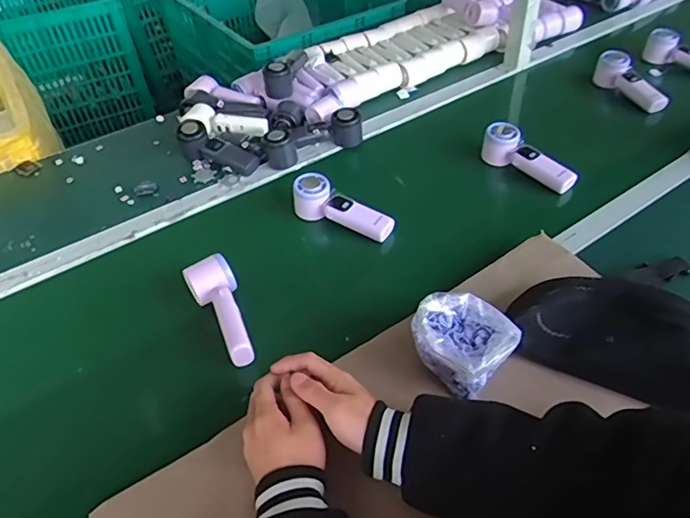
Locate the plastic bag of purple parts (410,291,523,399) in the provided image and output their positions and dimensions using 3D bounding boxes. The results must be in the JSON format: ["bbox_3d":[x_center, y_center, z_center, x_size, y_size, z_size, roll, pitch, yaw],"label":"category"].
[{"bbox_3d":[0.135,0.095,0.601,0.102,0.079,0.091,32,55,31],"label":"plastic bag of purple parts"}]

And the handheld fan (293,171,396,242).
[{"bbox_3d":[-0.005,-0.080,0.816,0.164,0.054,0.052,25,52,27],"label":"handheld fan"}]

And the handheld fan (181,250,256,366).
[{"bbox_3d":[-0.158,0.063,0.674,0.060,0.045,0.158,-19,46,-15],"label":"handheld fan"}]

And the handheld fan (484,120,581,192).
[{"bbox_3d":[0.316,-0.174,0.910,0.174,0.059,0.058,39,58,21],"label":"handheld fan"}]

